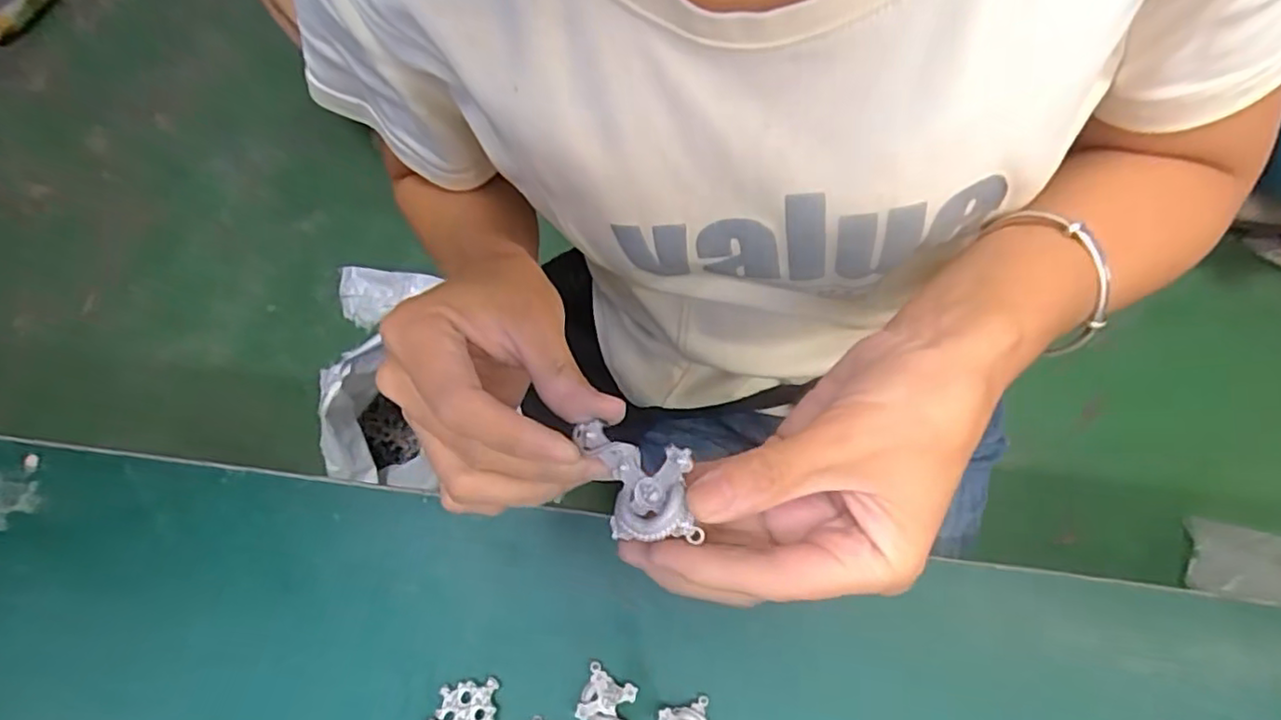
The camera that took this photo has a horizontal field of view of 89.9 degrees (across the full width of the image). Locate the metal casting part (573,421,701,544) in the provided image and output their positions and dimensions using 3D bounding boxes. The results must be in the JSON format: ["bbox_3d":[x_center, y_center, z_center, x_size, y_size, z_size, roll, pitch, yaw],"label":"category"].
[{"bbox_3d":[0.000,0.036,0.201,0.031,0.008,0.040,-14,75,-2],"label":"metal casting part"}]

